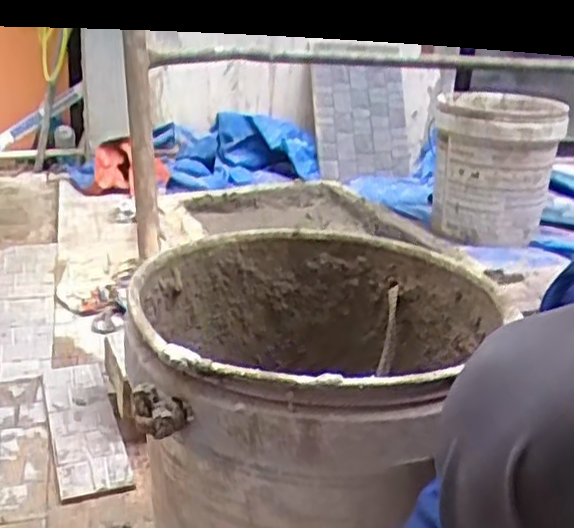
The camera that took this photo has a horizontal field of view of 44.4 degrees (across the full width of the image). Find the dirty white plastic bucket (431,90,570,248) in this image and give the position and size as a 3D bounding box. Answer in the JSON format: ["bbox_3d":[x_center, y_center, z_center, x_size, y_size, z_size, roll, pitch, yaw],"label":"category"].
[{"bbox_3d":[0.487,-0.250,1.671,0.276,0.325,0.295,10,22,12],"label":"dirty white plastic bucket"}]

